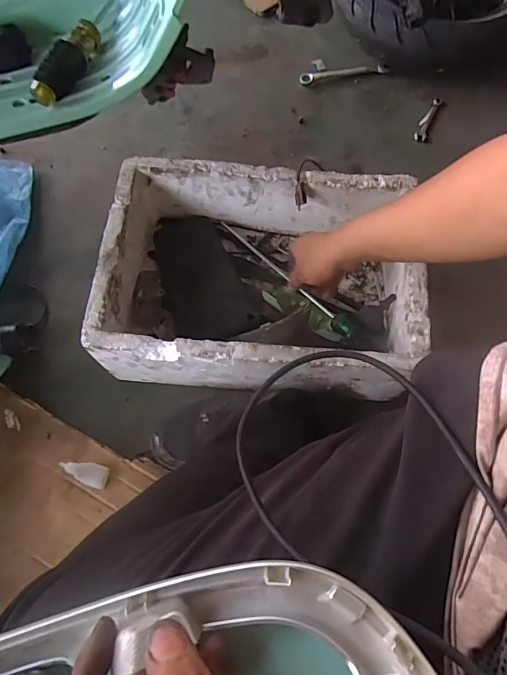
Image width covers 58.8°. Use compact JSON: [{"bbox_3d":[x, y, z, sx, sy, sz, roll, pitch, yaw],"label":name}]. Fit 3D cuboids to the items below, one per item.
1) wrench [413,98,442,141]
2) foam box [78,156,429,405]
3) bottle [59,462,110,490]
[{"bbox_3d":[0.354,-0.445,0.917,0.025,0.009,0.123,23,70,9],"label":"wrench"},{"bbox_3d":[0.011,-0.086,0.689,0.437,0.150,0.305,4,68,2],"label":"foam box"},{"bbox_3d":[-0.247,0.197,0.658,0.073,0.013,0.032,15,69,6],"label":"bottle"}]

